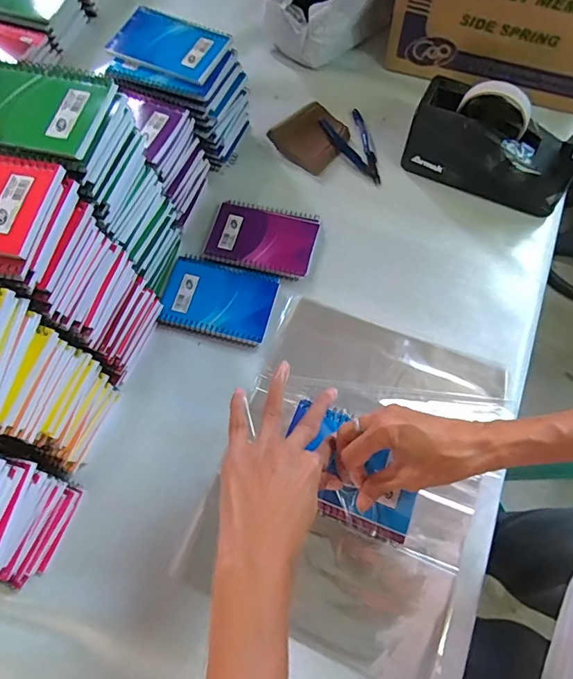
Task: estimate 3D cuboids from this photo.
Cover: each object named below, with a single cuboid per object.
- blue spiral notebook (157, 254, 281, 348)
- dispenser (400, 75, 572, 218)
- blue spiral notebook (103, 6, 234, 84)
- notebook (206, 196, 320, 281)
[{"bbox_3d":[-0.081,-0.049,0.544,0.129,0.007,0.095,14,69,6],"label":"blue spiral notebook"},{"bbox_3d":[0.255,-0.243,0.564,0.198,0.117,0.075,24,70,10],"label":"dispenser"},{"bbox_3d":[-0.136,-0.356,0.545,0.119,0.010,0.086,22,70,0],"label":"blue spiral notebook"},{"bbox_3d":[-0.030,-0.130,0.577,0.133,0.009,0.096,13,69,6],"label":"notebook"}]

